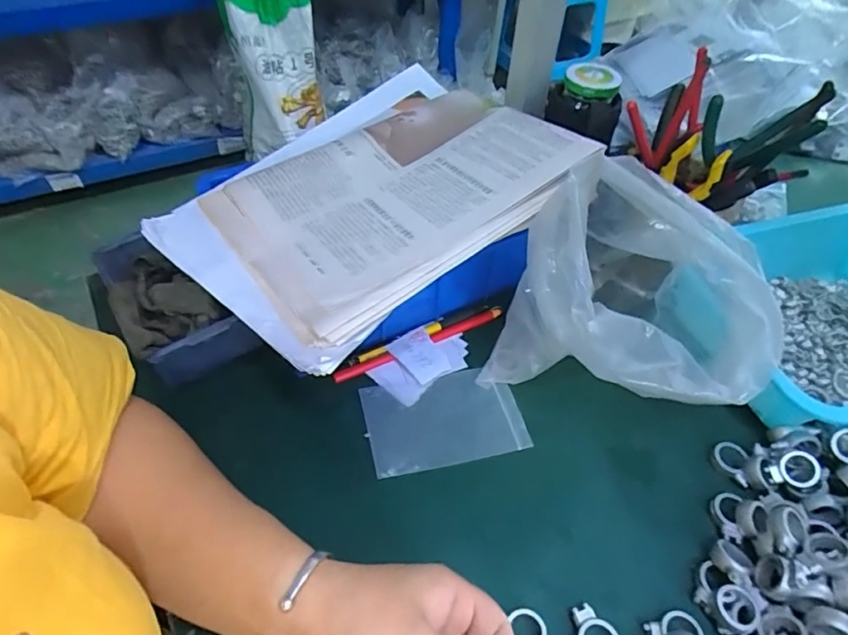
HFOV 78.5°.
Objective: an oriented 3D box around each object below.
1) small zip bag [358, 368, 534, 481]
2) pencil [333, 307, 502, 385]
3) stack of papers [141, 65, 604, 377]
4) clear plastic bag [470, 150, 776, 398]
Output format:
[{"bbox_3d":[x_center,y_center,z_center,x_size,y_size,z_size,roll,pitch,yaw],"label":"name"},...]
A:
[{"bbox_3d":[0.016,0.082,0.421,0.124,0.004,0.078,-8,51,-11],"label":"small zip bag"},{"bbox_3d":[-0.001,0.023,0.465,0.169,0.004,0.011,-21,71,-20],"label":"pencil"},{"bbox_3d":[-0.042,-0.107,0.436,0.312,0.022,0.245,-35,53,-18],"label":"stack of papers"},{"bbox_3d":[0.149,-0.002,0.379,0.178,0.171,0.128,17,52,13],"label":"clear plastic bag"}]

